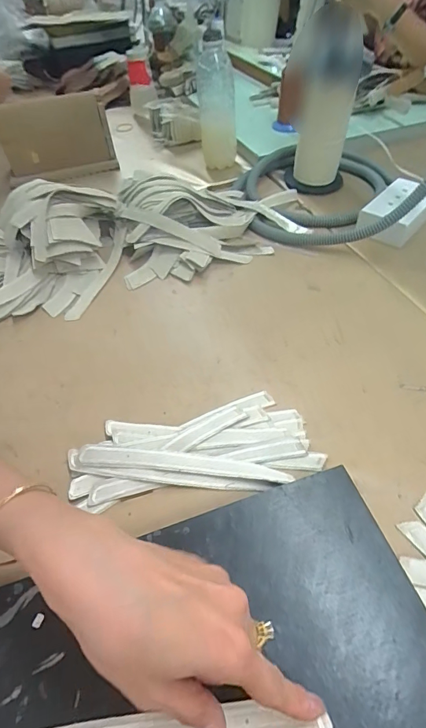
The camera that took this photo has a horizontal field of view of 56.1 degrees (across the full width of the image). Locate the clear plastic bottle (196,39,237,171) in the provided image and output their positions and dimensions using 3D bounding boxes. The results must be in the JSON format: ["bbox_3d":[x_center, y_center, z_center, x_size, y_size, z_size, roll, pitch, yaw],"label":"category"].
[{"bbox_3d":[0.008,-0.437,0.693,0.063,0.174,0.060,-7,49,0],"label":"clear plastic bottle"}]

